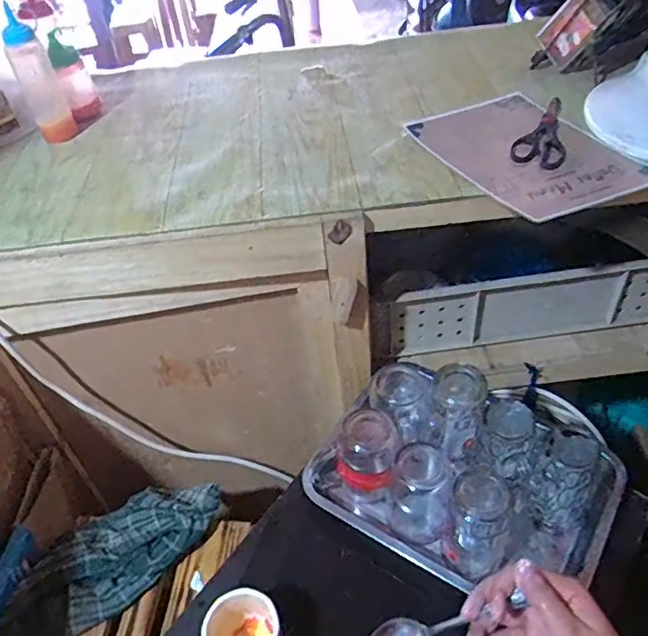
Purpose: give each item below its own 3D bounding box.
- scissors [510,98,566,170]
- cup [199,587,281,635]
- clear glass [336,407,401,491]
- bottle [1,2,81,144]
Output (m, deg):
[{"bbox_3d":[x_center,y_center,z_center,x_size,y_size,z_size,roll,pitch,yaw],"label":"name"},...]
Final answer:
[{"bbox_3d":[0.305,-0.266,0.810,0.067,0.012,0.207,11,47,17],"label":"scissors"},{"bbox_3d":[-0.084,0.340,0.620,0.077,0.083,0.086,-26,49,-19],"label":"cup"},{"bbox_3d":[0.055,0.167,0.726,0.070,0.088,0.074,6,47,11],"label":"clear glass"},{"bbox_3d":[-0.425,-0.357,0.866,0.057,0.179,0.049,-27,48,-20],"label":"bottle"}]

